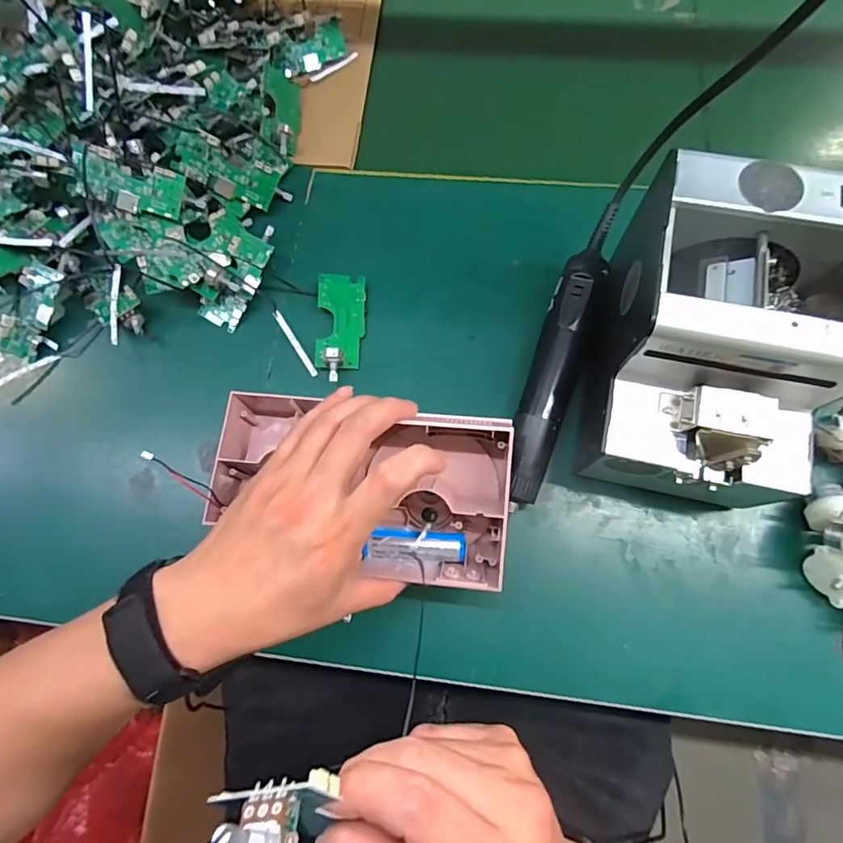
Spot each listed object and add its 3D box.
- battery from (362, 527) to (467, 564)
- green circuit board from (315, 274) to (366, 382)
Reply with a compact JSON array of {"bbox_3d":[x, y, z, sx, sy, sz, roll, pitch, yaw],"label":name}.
[{"bbox_3d":[-0.003,0.081,0.319,0.063,0.015,0.019,2,73,7],"label":"battery"},{"bbox_3d":[-0.070,-0.082,0.423,0.041,0.024,0.096,-1,72,3],"label":"green circuit board"}]

